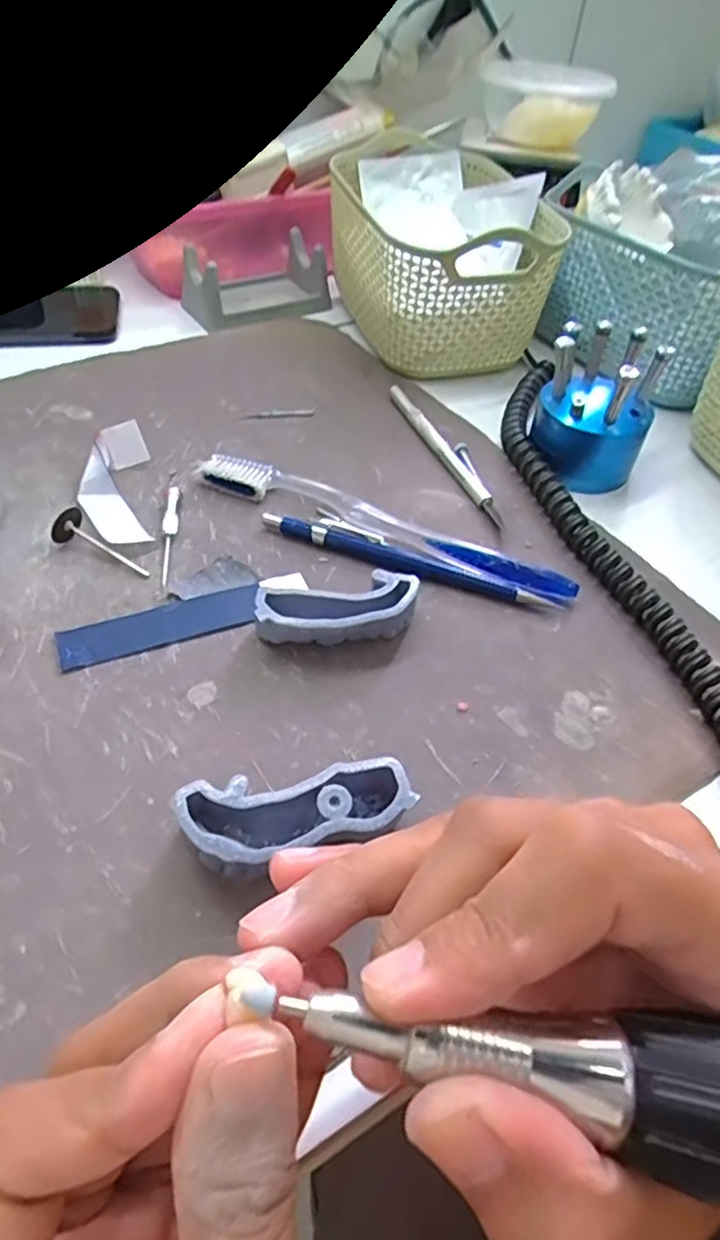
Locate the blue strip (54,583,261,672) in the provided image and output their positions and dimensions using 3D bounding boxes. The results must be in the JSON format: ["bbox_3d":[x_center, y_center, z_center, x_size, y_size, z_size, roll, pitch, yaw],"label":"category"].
[{"bbox_3d":[-0.080,0.001,0.270,0.080,0.004,0.020,-16,52,-19],"label":"blue strip"}]

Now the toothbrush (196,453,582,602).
[{"bbox_3d":[0.010,-0.046,0.316,0.187,0.011,0.022,21,50,13],"label":"toothbrush"}]

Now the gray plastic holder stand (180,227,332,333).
[{"bbox_3d":[-0.076,-0.242,0.471,0.095,0.035,0.063,-29,57,-27],"label":"gray plastic holder stand"}]

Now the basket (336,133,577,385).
[{"bbox_3d":[0.052,-0.256,0.454,0.137,0.093,0.207,0,48,-6],"label":"basket"}]

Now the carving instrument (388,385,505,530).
[{"bbox_3d":[0.045,-0.093,0.365,0.009,0.008,0.126,-14,51,-17],"label":"carving instrument"}]

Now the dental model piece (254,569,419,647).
[{"bbox_3d":[-0.008,-0.002,0.266,0.064,0.021,0.026,-12,50,-16],"label":"dental model piece"}]

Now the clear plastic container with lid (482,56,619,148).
[{"bbox_3d":[0.144,-0.411,0.534,0.093,0.052,0.092,7,48,1],"label":"clear plastic container with lid"}]

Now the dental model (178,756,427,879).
[{"bbox_3d":[-0.019,0.062,0.207,0.067,0.023,0.028,-12,50,-16],"label":"dental model"}]

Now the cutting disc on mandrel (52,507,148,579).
[{"bbox_3d":[-0.113,-0.031,0.288,0.044,0.015,0.016,32,53,21],"label":"cutting disc on mandrel"}]

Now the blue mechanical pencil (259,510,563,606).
[{"bbox_3d":[0.022,-0.028,0.301,0.138,0.010,0.012,18,49,11],"label":"blue mechanical pencil"}]

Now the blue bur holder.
[{"bbox_3d":[0.125,-0.114,0.349,0.058,0.066,0.060,22,50,14],"label":"blue bur holder"}]

